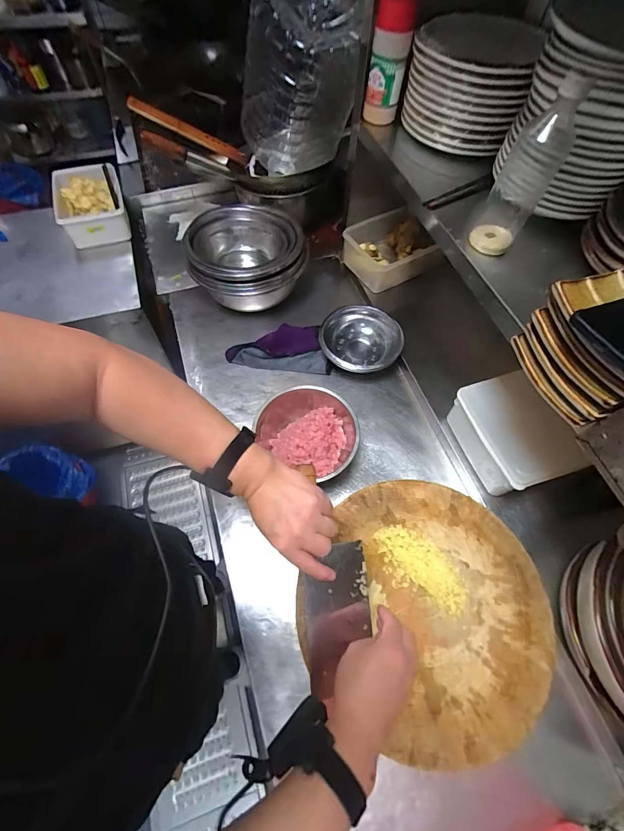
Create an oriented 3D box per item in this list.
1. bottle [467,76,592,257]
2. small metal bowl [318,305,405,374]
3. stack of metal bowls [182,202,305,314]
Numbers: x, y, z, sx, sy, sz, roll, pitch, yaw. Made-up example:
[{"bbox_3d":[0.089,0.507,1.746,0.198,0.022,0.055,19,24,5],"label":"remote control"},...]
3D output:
[{"bbox_3d":[0.273,-0.308,0.459,0.062,0.185,0.060,30,65,14],"label":"bottle"},{"bbox_3d":[0.105,-0.159,0.792,0.173,0.068,0.157,17,62,8],"label":"small metal bowl"},{"bbox_3d":[-0.153,-0.366,0.839,0.248,0.129,0.246,-7,61,-6],"label":"stack of metal bowls"}]

